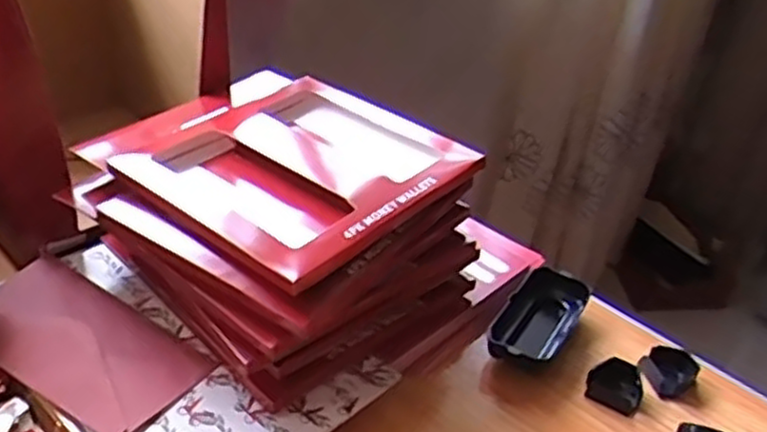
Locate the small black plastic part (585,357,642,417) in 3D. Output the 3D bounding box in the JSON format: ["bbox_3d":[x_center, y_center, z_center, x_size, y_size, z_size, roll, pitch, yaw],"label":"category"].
[{"bbox_3d":[0.171,0.123,0.558,0.039,0.021,0.032,22,37,23],"label":"small black plastic part"}]

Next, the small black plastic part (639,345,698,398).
[{"bbox_3d":[0.218,0.116,0.577,0.037,0.018,0.034,-11,37,-24],"label":"small black plastic part"}]

